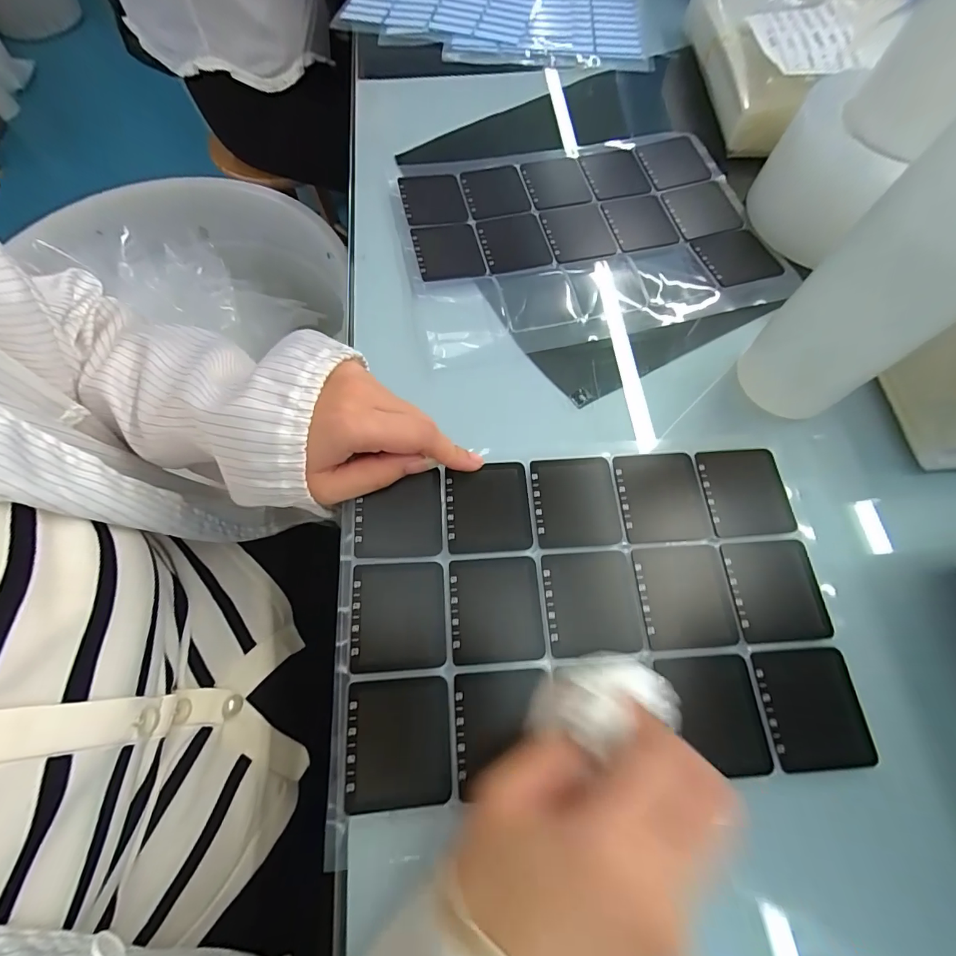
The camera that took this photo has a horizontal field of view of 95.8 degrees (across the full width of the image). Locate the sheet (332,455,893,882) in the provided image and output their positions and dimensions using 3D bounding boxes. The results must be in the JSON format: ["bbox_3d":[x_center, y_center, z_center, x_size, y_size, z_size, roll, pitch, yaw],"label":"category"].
[{"bbox_3d":[0.060,0.075,0.234,0.268,0.010,0.185,-6,69,-3],"label":"sheet"}]

